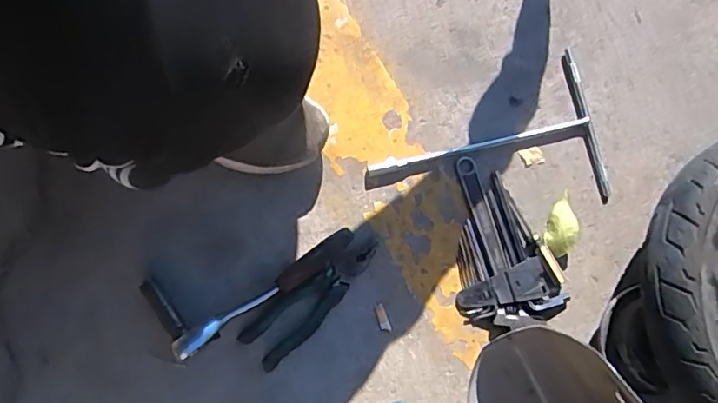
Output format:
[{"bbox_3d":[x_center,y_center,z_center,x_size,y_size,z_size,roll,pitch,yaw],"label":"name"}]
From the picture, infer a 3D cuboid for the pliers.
[{"bbox_3d":[-0.052,0.112,0.620,0.182,0.020,0.056,-42,88,-4],"label":"pliers"}]

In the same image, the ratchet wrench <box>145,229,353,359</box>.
[{"bbox_3d":[-0.122,0.078,0.609,0.231,0.029,0.093,-31,87,-3],"label":"ratchet wrench"}]

